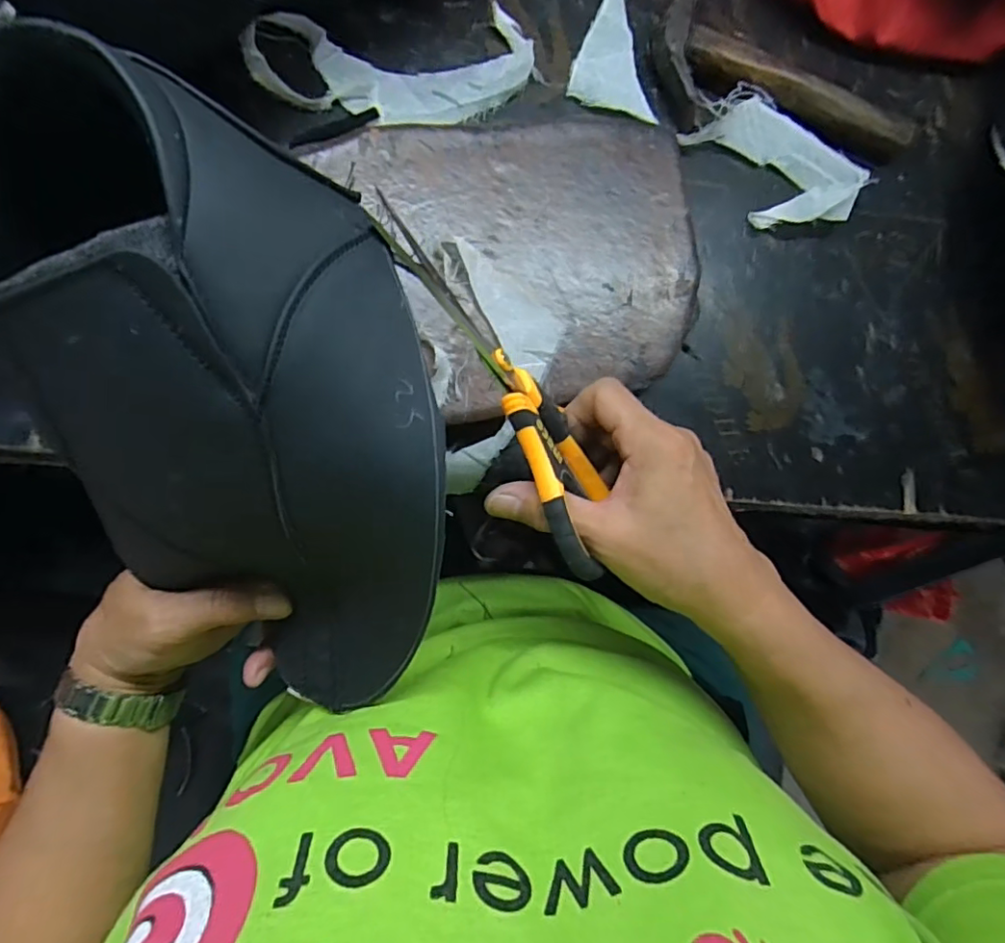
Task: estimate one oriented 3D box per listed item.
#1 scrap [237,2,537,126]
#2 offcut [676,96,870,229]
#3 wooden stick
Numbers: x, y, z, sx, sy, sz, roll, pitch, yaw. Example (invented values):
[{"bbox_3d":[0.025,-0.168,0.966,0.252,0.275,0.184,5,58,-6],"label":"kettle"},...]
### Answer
[{"bbox_3d":[-0.062,-0.240,0.350,0.167,0.021,0.076,-10,87,-9],"label":"scrap"},{"bbox_3d":[0.185,-0.205,0.381,0.080,0.017,0.104,-43,93,-9],"label":"offcut"},{"bbox_3d":[0.200,-0.252,0.385,0.166,0.021,0.026,20,83,-7],"label":"wooden stick"}]

